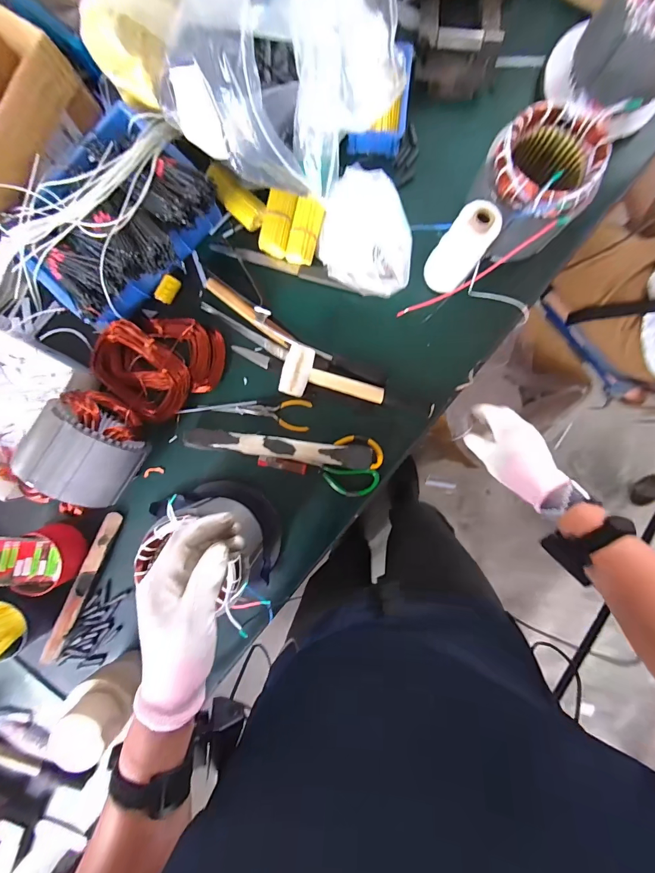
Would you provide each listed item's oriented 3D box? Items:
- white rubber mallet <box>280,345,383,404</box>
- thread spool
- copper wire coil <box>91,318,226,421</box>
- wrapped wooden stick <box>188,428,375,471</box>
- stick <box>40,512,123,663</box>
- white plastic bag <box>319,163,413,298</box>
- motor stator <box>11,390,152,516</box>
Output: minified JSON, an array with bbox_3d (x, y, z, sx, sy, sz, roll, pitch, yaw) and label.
[{"bbox_3d":[0.011,-0.091,0.630,0.174,0.052,0.083,15,92,1],"label":"white rubber mallet"},{"bbox_3d":[0.195,-0.273,0.556,0.064,0.148,0.062,0,92,1],"label":"thread spool"},{"bbox_3d":[-0.294,-0.118,0.651,0.211,0.054,0.178,10,92,1],"label":"copper wire coil"},{"bbox_3d":[-0.085,0.021,0.638,0.325,0.047,0.043,6,92,1],"label":"wrapped wooden stick"},{"bbox_3d":[-0.430,0.264,0.657,0.027,0.009,0.274,26,86,-31],"label":"stick"},{"bbox_3d":[0.061,-0.322,0.615,0.146,0.075,0.175,0,92,1],"label":"white plastic bag"},{"bbox_3d":[-0.378,0.029,0.581,0.152,0.126,0.164,40,92,0],"label":"motor stator"}]

